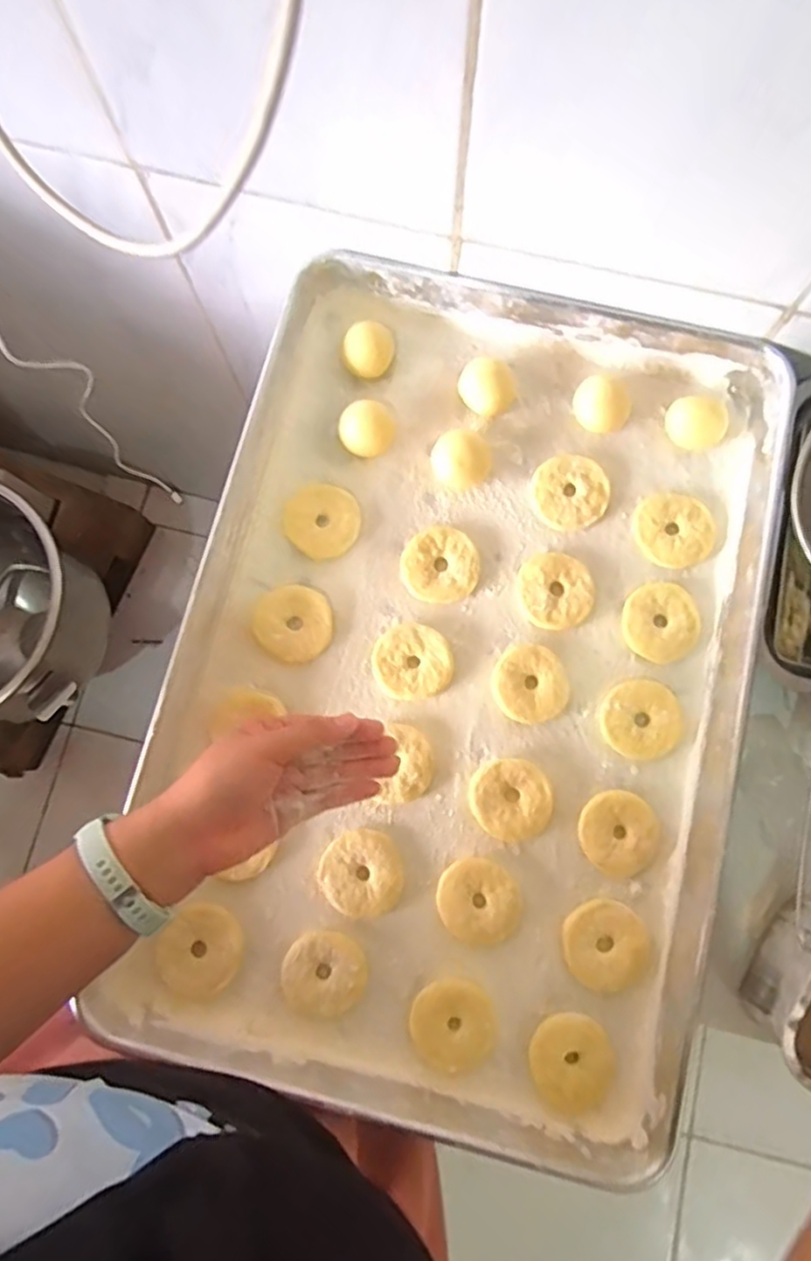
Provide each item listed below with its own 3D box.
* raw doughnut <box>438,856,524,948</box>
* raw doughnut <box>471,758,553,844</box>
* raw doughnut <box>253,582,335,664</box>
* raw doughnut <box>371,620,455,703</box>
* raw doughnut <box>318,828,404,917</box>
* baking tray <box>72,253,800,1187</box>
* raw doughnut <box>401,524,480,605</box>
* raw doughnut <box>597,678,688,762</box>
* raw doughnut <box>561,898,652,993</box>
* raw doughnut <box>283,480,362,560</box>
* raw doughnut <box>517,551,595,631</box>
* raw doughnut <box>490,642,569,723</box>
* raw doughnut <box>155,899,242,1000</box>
[{"bbox_3d":[0.054,0.197,0.495,0.057,0.008,0.061,0,79,-1],"label":"raw doughnut"},{"bbox_3d":[0.079,0.125,0.508,0.060,0.009,0.057,35,80,6],"label":"raw doughnut"},{"bbox_3d":[-0.086,-0.006,0.529,0.058,0.016,0.058,0,79,-1],"label":"raw doughnut"},{"bbox_3d":[0.005,0.024,0.527,0.060,0.012,0.058,0,79,-1],"label":"raw doughnut"},{"bbox_3d":[-0.031,0.178,0.499,0.060,0.009,0.060,0,79,-1],"label":"raw doughnut"},{"bbox_3d":[0.043,0.028,0.518,0.425,0.048,0.606,14,79,2],"label":"baking tray"},{"bbox_3d":[0.028,-0.052,0.541,0.060,0.010,0.061,0,79,-1],"label":"raw doughnut"},{"bbox_3d":[0.181,0.068,0.521,0.060,0.007,0.059,0,79,-1],"label":"raw doughnut"},{"bbox_3d":[0.143,0.226,0.489,0.059,0.008,0.060,0,79,-1],"label":"raw doughnut"},{"bbox_3d":[-0.066,-0.090,0.546,0.058,0.011,0.056,36,80,6],"label":"raw doughnut"},{"bbox_3d":[0.119,-0.032,0.541,0.058,0.008,0.061,0,79,-1],"label":"raw doughnut"},{"bbox_3d":[0.097,0.042,0.528,0.058,0.010,0.058,0,79,-1],"label":"raw doughnut"},{"bbox_3d":[-0.146,0.228,0.485,0.056,0.007,0.061,39,80,6],"label":"raw doughnut"}]

